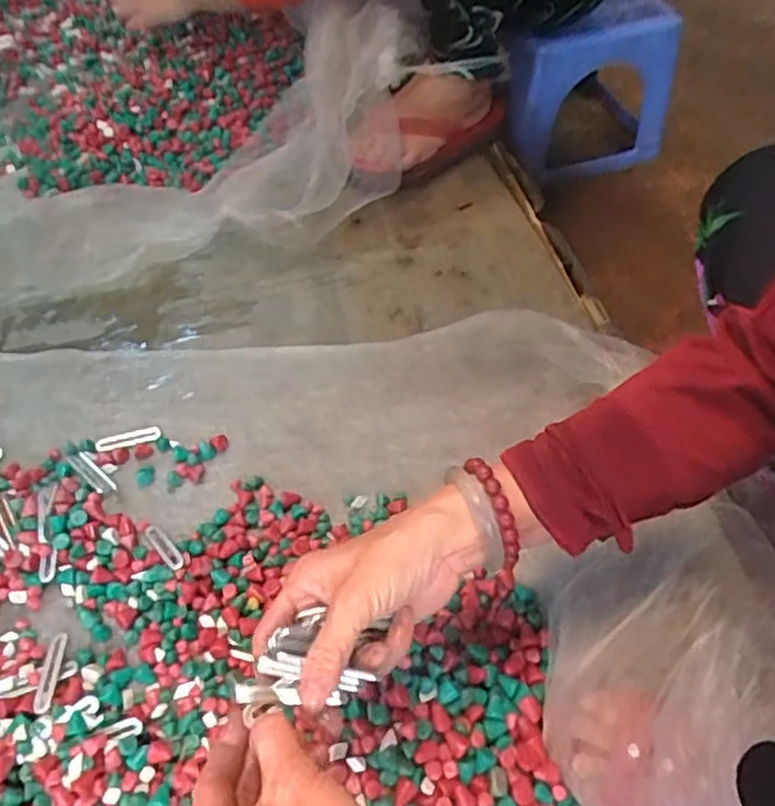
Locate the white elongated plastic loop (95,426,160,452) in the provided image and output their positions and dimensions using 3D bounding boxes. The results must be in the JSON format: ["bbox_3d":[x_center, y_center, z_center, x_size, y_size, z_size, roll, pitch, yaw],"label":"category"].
[{"bbox_3d":[-0.236,0.032,0.615,0.057,0.004,0.014,-13,57,-7],"label":"white elongated plastic loop"}]

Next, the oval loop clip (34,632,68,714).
[{"bbox_3d":[-0.247,0.197,0.497,0.013,0.004,0.057,2,49,-8],"label":"oval loop clip"}]

